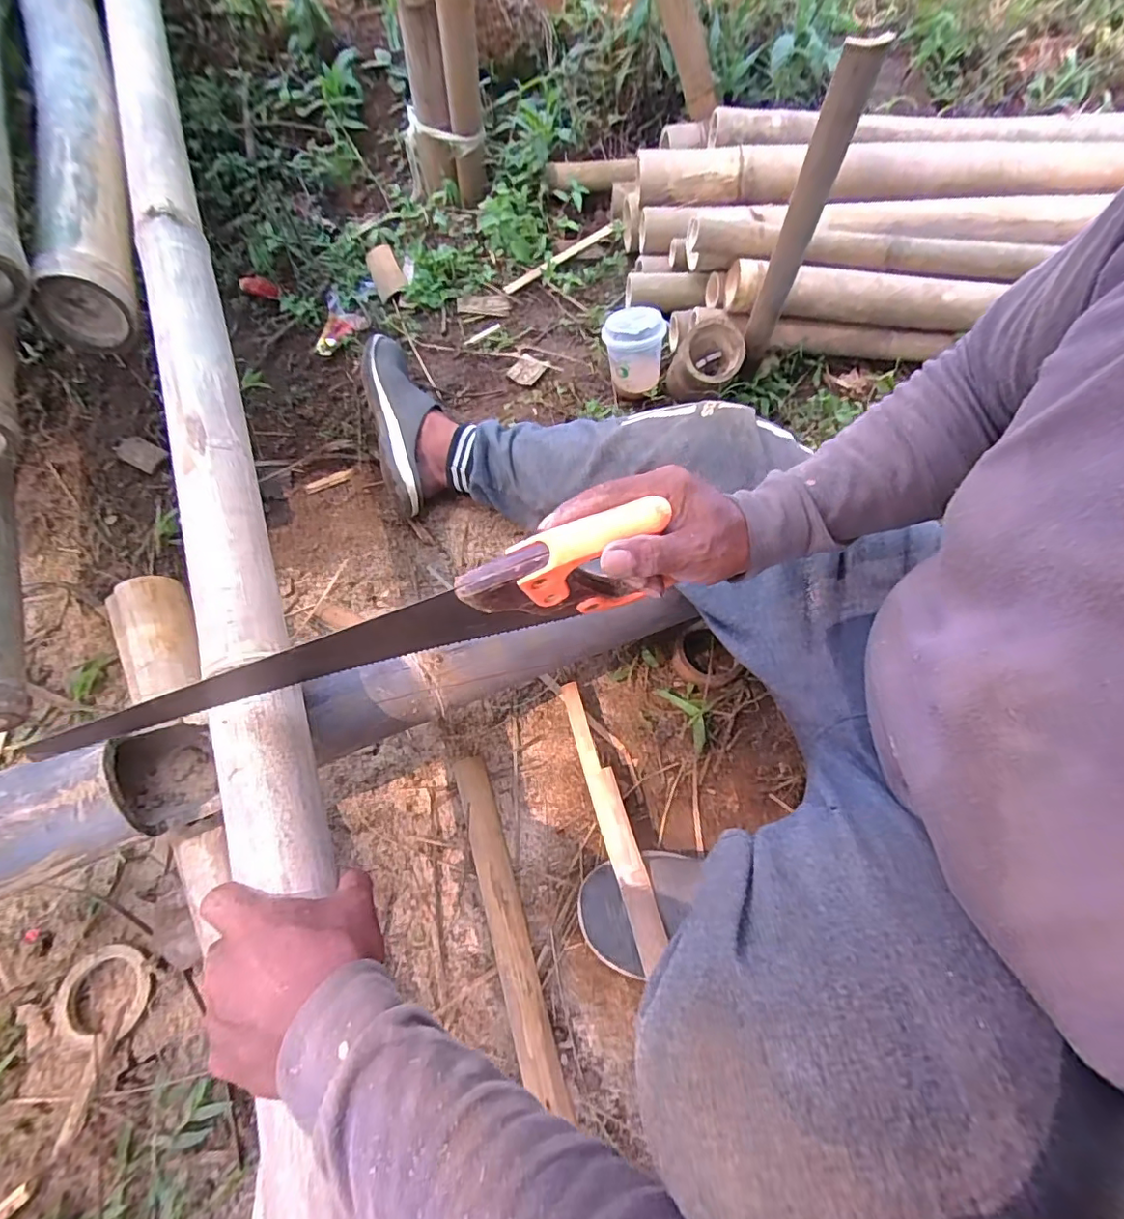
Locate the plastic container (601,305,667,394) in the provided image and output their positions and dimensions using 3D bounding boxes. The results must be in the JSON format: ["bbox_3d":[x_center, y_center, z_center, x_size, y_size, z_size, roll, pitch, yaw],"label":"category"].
[{"bbox_3d":[0.100,-0.369,0.785,0.085,0.101,0.087,5,66,3],"label":"plastic container"}]

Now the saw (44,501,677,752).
[{"bbox_3d":[-0.122,0.025,0.385,0.401,0.102,0.027,-20,67,3],"label":"saw"}]

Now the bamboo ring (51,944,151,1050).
[{"bbox_3d":[-0.437,0.367,0.521,0.094,0.015,0.080,-8,66,-3],"label":"bamboo ring"}]

